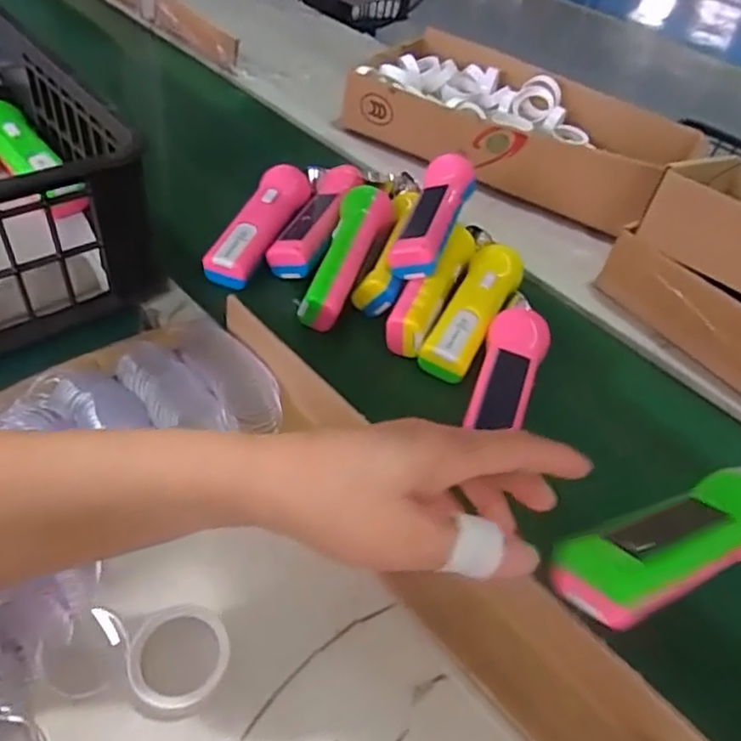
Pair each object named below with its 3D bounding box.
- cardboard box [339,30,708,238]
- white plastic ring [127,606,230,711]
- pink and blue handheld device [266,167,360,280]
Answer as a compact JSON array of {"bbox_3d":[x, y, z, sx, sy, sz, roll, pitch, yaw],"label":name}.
[{"bbox_3d":[0.182,-0.324,0.809,0.393,0.097,0.241,26,48,15],"label":"cardboard box"},{"bbox_3d":[-0.103,0.155,0.339,0.051,0.017,0.053,5,46,-5],"label":"white plastic ring"},{"bbox_3d":[-0.053,-0.152,0.633,0.055,0.037,0.154,15,51,8],"label":"pink and blue handheld device"}]

